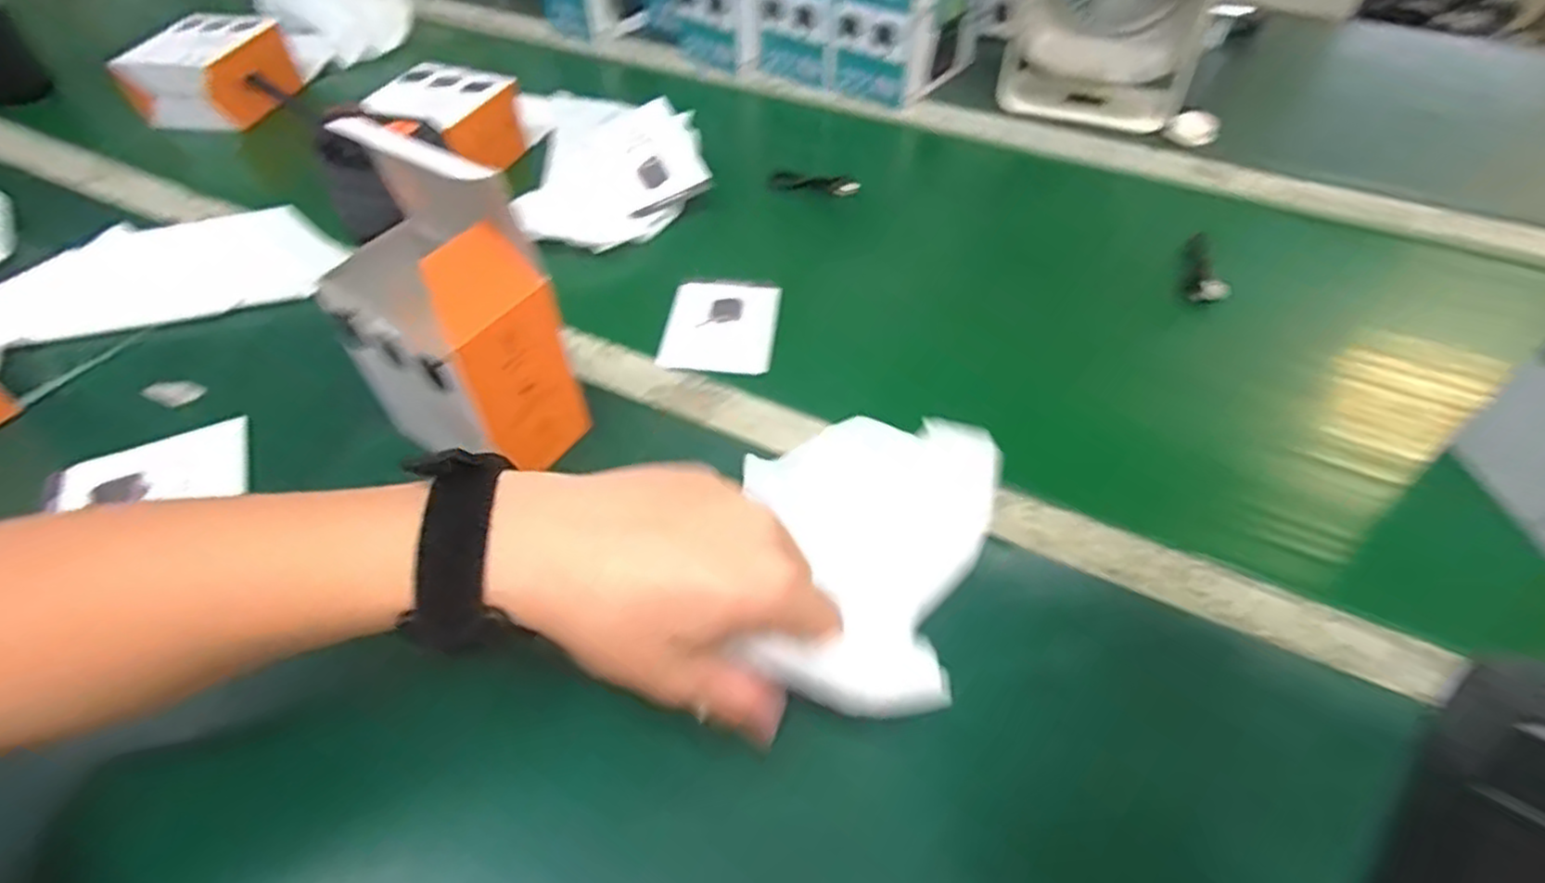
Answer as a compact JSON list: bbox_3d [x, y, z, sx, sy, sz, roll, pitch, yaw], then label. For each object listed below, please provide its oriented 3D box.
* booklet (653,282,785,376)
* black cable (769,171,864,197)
[{"bbox_3d":[-0.035,-0.082,0.518,0.075,0.006,0.092,5,49,4],"label":"booklet"},{"bbox_3d":[0.036,-0.222,0.635,0.077,0.015,0.012,9,49,7],"label":"black cable"}]

